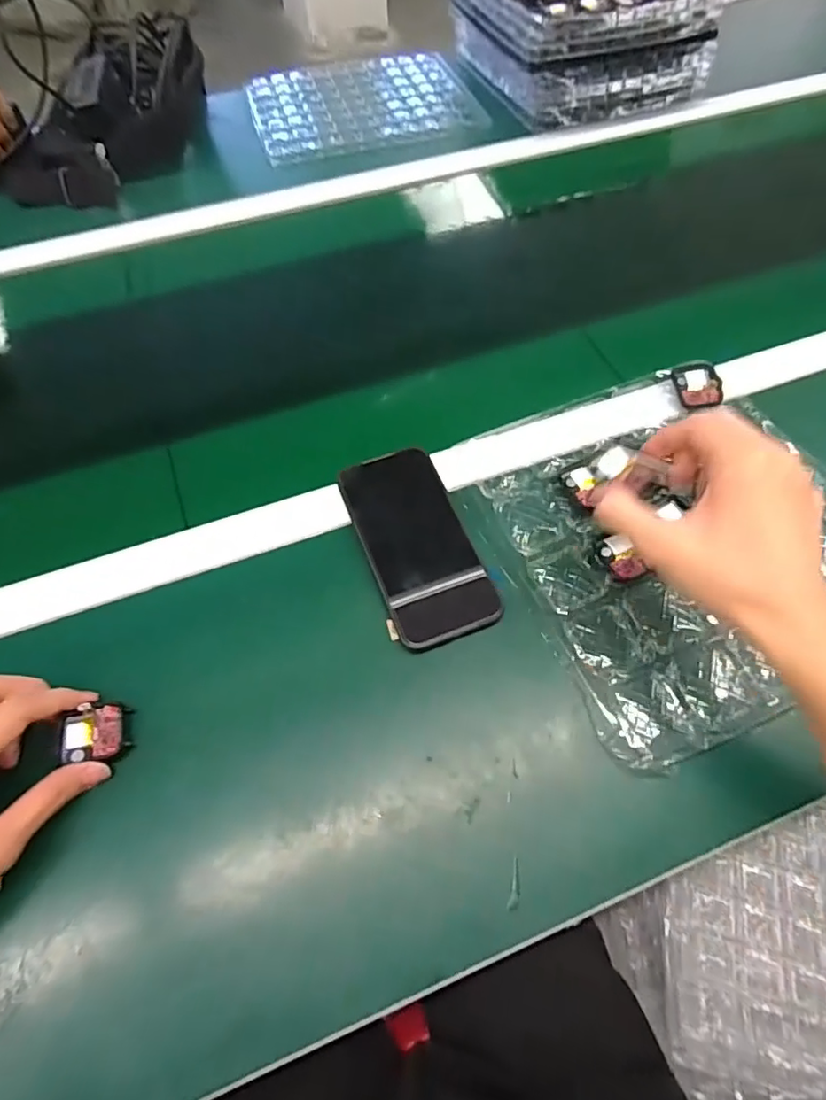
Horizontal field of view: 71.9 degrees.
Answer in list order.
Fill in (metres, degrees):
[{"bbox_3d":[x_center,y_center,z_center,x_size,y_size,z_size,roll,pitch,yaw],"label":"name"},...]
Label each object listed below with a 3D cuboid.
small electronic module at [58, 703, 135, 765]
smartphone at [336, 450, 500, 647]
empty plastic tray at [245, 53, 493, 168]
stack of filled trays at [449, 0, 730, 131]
[{"bbox_3d":[-0.206,0.119,0.370,0.042,0.007,0.035,-8,60,-4],"label":"small electronic module"},{"bbox_3d":[0.002,-0.008,0.434,0.076,0.015,0.161,-20,62,-10],"label":"smartphone"},{"bbox_3d":[-0.073,-0.634,0.800,0.302,0.016,0.252,-17,61,-9],"label":"empty plastic tray"},{"bbox_3d":[0.220,-0.728,0.789,0.271,0.116,0.281,-20,62,-11],"label":"stack of filled trays"}]

